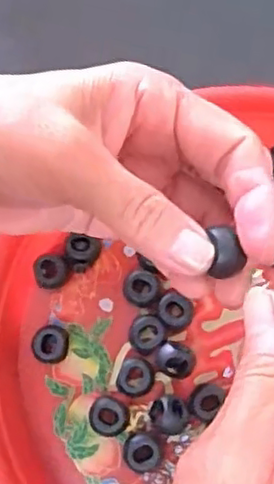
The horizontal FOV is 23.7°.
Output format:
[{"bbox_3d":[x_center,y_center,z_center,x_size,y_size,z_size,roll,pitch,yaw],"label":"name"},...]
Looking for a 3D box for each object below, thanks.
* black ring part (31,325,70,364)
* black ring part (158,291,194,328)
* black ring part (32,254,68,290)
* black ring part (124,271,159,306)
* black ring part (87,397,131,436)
[{"bbox_3d":[-0.040,0.047,0.300,0.016,0.012,0.017,0,77,1],"label":"black ring part"},{"bbox_3d":[0.018,0.032,0.301,0.016,0.008,0.013,35,80,9],"label":"black ring part"},{"bbox_3d":[-0.041,0.014,0.308,0.017,0.011,0.016,0,77,1],"label":"black ring part"},{"bbox_3d":[0.002,0.022,0.306,0.016,0.012,0.016,0,77,1],"label":"black ring part"},{"bbox_3d":[-0.012,0.078,0.293,0.018,0.012,0.016,10,77,4],"label":"black ring part"}]

